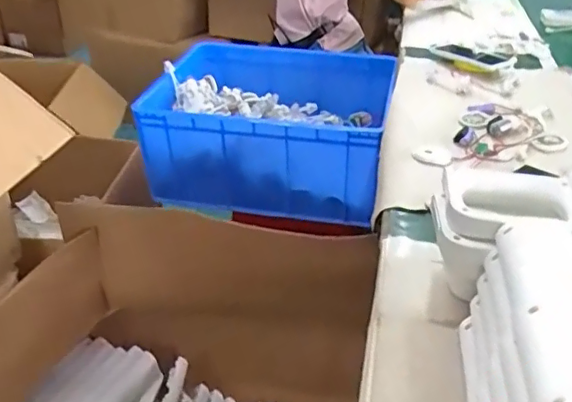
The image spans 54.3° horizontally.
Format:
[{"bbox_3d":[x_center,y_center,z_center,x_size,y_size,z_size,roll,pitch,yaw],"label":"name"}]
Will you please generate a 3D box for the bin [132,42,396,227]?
[{"bbox_3d":[-0.035,-0.180,1.341,0.530,0.237,0.436,9,34,11],"label":"bin"}]

